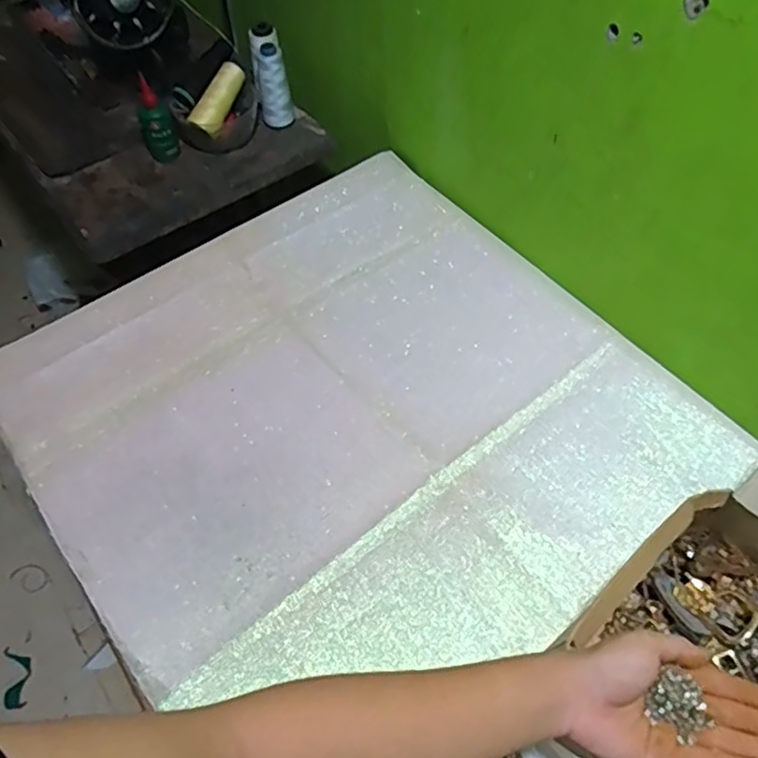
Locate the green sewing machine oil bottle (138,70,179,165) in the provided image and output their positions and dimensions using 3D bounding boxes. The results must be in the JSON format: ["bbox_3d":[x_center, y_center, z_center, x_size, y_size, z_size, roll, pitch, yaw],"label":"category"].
[{"bbox_3d":[-0.308,-0.353,0.863,0.040,0.110,0.040,-19,57,-11],"label":"green sewing machine oil bottle"}]

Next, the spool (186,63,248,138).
[{"bbox_3d":[-0.228,-0.398,0.890,0.035,0.042,0.117,22,77,15],"label":"spool"}]

